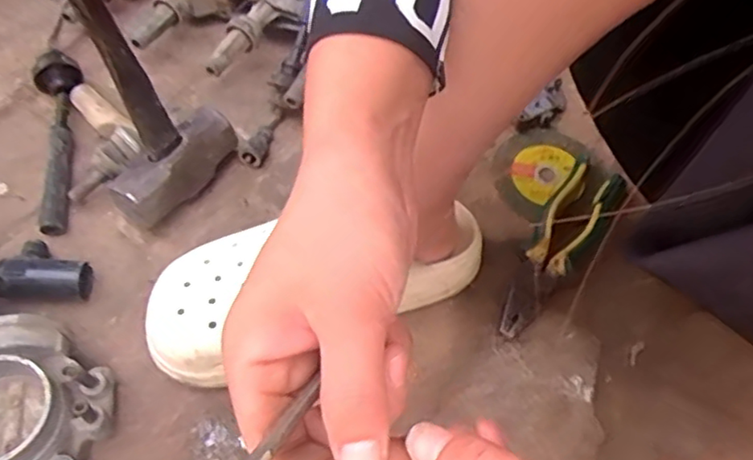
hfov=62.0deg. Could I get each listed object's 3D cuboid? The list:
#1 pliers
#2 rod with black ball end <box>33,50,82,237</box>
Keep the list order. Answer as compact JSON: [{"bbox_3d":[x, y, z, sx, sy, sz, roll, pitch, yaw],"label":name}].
[{"bbox_3d":[0.150,0.012,0.524,0.051,0.023,0.189,33,59,16],"label":"pliers"},{"bbox_3d":[-0.267,-0.073,0.521,0.028,0.031,0.168,-7,71,-6],"label":"rod with black ball end"}]

